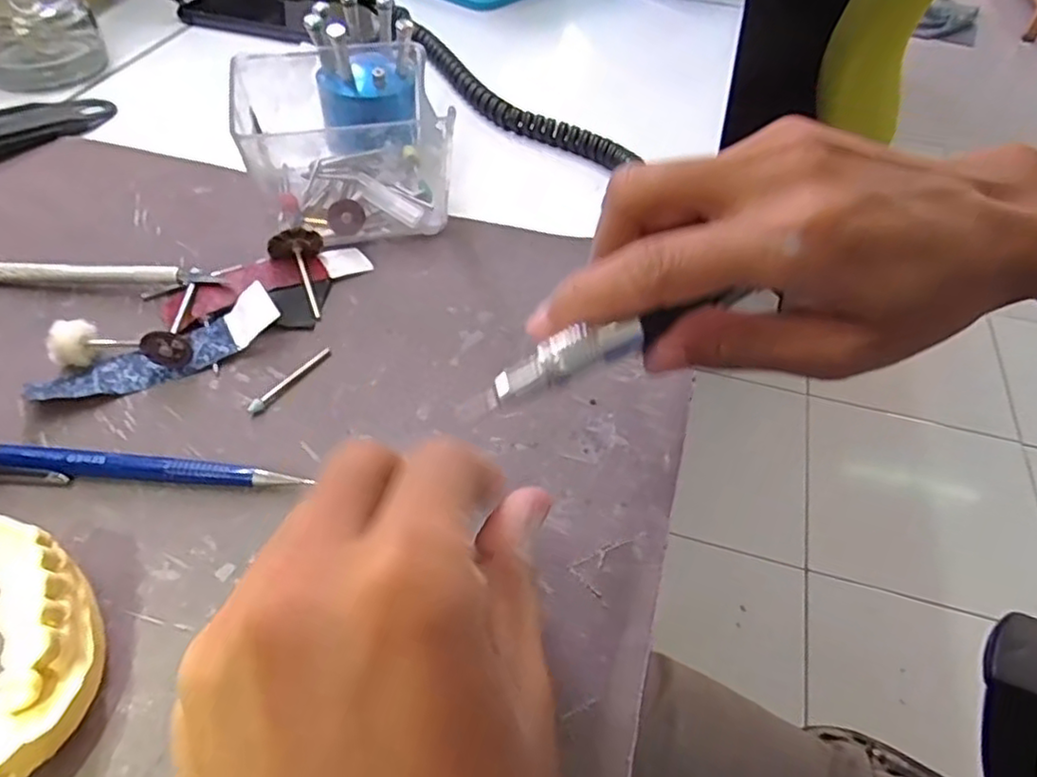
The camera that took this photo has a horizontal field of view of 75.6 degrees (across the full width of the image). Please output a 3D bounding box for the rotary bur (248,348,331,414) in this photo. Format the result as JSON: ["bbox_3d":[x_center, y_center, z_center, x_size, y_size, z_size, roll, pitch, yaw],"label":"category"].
[{"bbox_3d":[-0.091,-0.004,0.266,0.005,0.004,0.042,26,52,18],"label":"rotary bur"}]

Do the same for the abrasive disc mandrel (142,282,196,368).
[{"bbox_3d":[-0.143,-0.028,0.275,0.017,0.015,0.043,-10,50,-13],"label":"abrasive disc mandrel"}]

